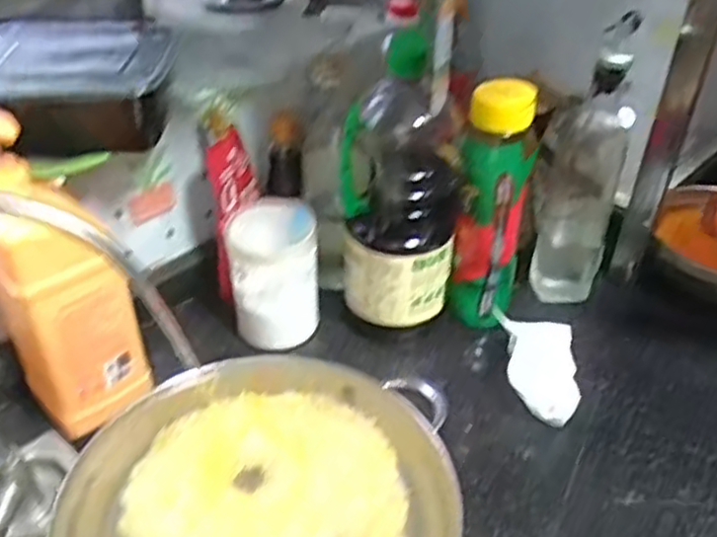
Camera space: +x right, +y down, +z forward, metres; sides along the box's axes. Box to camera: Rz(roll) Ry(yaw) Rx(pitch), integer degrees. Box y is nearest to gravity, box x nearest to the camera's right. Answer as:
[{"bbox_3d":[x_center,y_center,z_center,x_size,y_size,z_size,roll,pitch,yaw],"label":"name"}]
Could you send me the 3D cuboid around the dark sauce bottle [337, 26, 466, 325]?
[{"bbox_3d":[0.038,-0.084,0.660,0.109,0.257,0.102,5,39,6],"label":"dark sauce bottle"}]

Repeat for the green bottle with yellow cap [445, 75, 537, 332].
[{"bbox_3d":[0.124,-0.054,0.679,0.061,0.237,0.060,12,40,14],"label":"green bottle with yellow cap"}]

